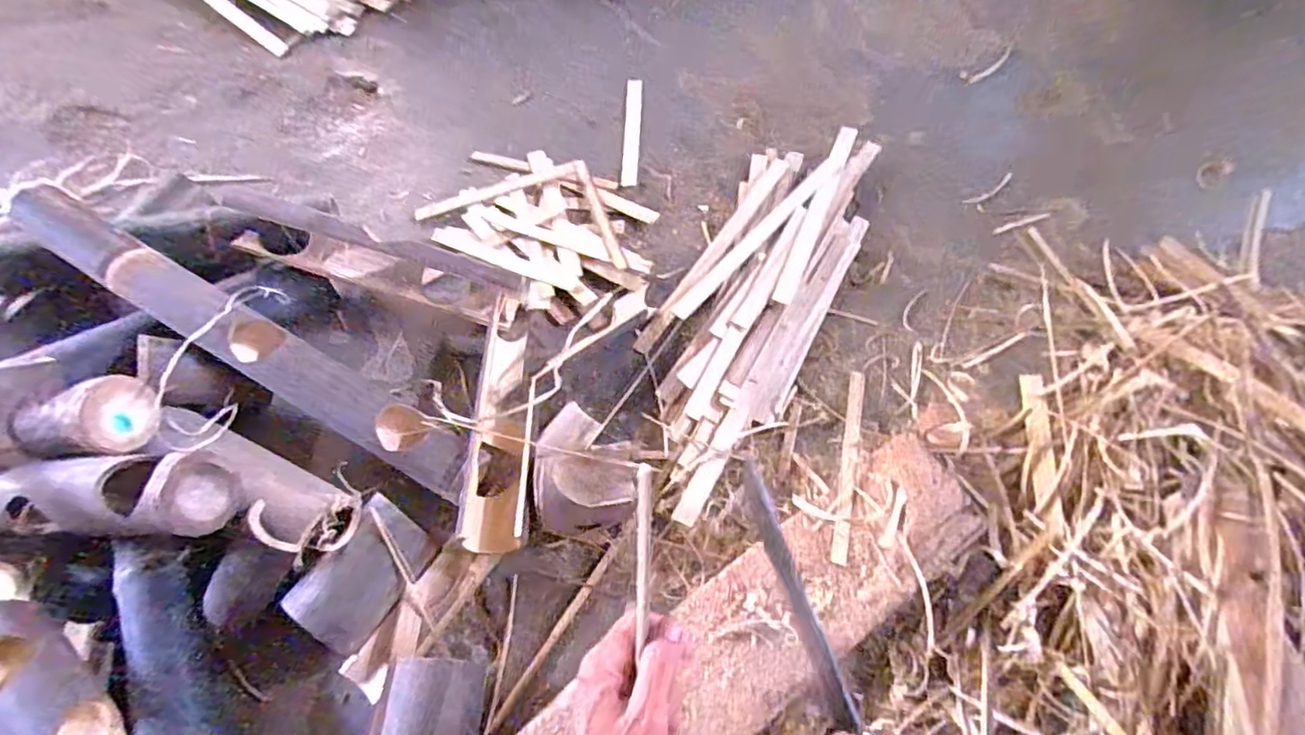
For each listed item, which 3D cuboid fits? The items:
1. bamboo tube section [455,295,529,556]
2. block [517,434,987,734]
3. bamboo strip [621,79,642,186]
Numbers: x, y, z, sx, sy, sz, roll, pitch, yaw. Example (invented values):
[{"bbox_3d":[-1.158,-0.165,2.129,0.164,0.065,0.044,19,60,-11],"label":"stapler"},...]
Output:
[{"bbox_3d":[-0.162,0.044,0.679,0.068,0.051,0.308,-2,60,3],"label":"bamboo tube section"},{"bbox_3d":[0.084,0.256,0.560,0.539,0.053,0.123,-33,64,-14],"label":"block"},{"bbox_3d":[-0.032,-0.369,0.955,0.023,0.010,0.230,0,61,4],"label":"bamboo strip"}]

